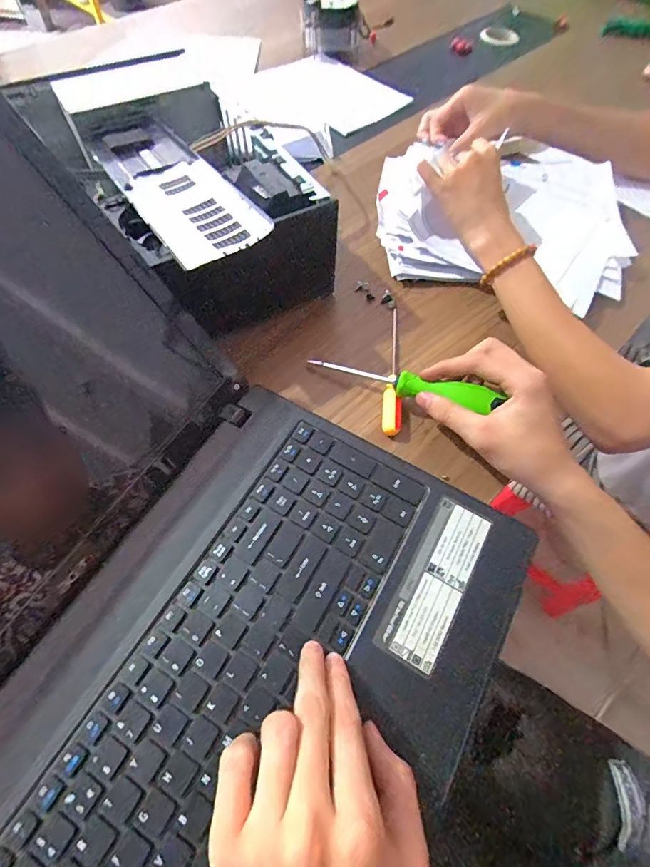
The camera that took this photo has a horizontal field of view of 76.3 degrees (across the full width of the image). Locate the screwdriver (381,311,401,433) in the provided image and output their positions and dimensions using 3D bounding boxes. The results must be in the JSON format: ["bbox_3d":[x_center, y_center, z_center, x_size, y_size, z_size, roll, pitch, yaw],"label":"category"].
[{"bbox_3d":[0.063,-0.067,0.383,0.015,0.021,0.149,6,62,2],"label":"screwdriver"}]

